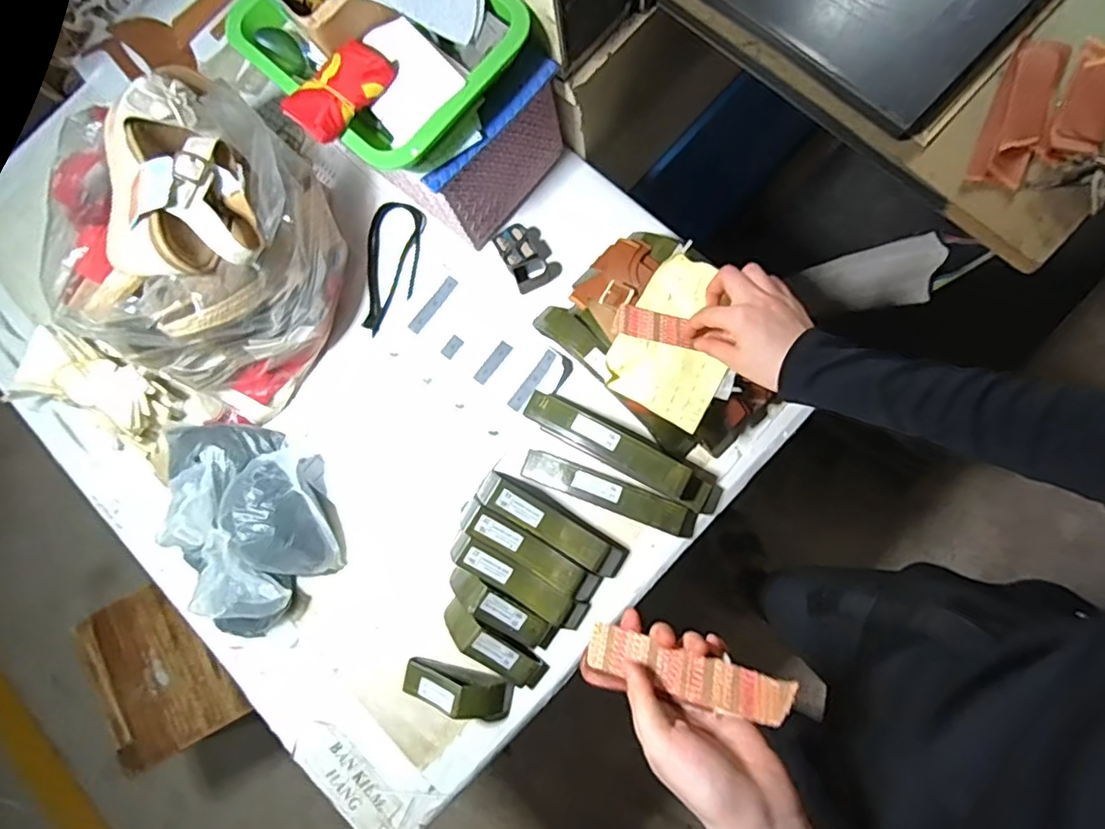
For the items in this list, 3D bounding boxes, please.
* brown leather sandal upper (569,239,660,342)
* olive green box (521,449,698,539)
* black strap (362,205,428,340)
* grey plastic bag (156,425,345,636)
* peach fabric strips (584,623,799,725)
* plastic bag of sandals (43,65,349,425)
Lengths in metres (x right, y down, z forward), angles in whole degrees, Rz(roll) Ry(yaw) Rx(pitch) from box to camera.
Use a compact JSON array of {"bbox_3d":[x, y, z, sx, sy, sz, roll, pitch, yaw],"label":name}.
[{"bbox_3d":[0.067,-0.135,0.608,0.030,0.079,0.096,37,95,-33],"label":"brown leather sandal upper"},{"bbox_3d":[0.060,0.084,0.633,0.190,0.029,0.033,21,84,10],"label":"olive green box"},{"bbox_3d":[-0.194,-0.175,0.705,0.067,0.017,0.160,8,82,9],"label":"black strap"},{"bbox_3d":[-0.314,0.108,0.624,0.140,0.089,0.227,-19,80,3],"label":"grey plastic bag"},{"bbox_3d":[0.088,0.170,0.394,0.132,0.008,0.030,10,52,20],"label":"peach fabric strips"},{"bbox_3d":[-0.352,-0.168,0.600,0.226,0.208,0.263,37,86,10],"label":"plastic bag of sandals"}]

